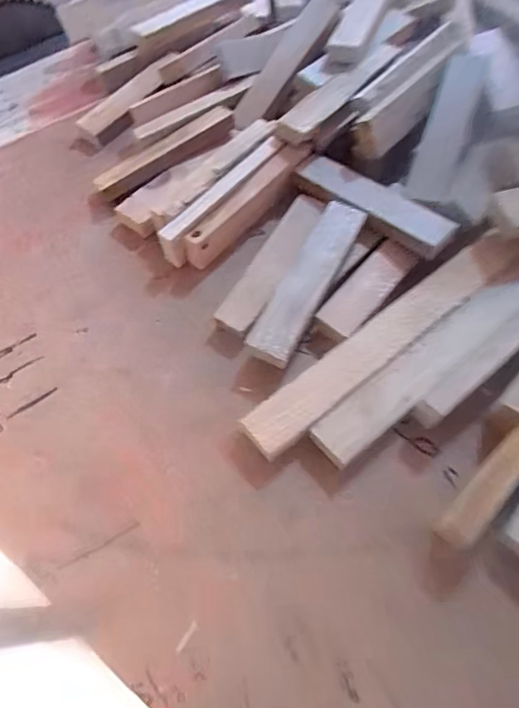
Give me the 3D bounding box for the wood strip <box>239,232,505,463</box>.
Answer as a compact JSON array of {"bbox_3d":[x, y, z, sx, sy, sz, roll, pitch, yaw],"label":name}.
[{"bbox_3d":[0.102,-0.011,0.378,0.271,0.024,0.037,-35,66,-14],"label":"wood strip"}]

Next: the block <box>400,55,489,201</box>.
[{"bbox_3d":[0.176,-0.212,0.434,0.039,0.015,0.156,19,83,13],"label":"block"}]

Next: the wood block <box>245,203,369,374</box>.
[{"bbox_3d":[0.041,-0.064,0.389,0.039,0.015,0.159,24,66,15],"label":"wood block"}]

